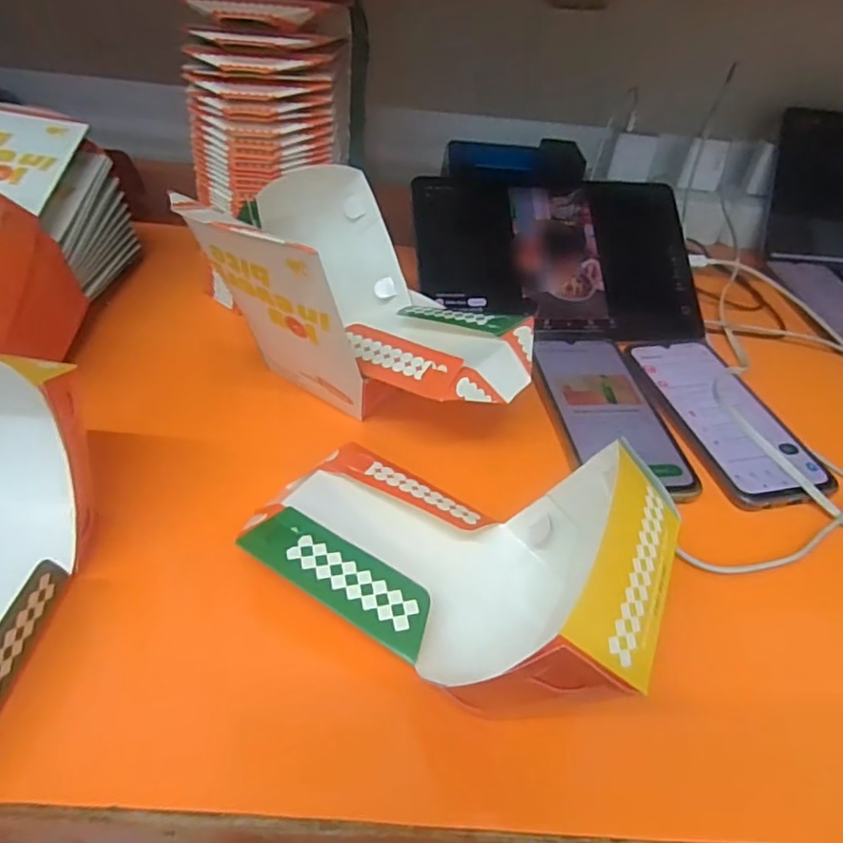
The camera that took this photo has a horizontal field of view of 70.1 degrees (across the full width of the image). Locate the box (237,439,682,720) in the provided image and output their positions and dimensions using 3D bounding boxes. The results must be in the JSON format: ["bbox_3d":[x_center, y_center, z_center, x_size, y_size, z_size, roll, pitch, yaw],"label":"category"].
[{"bbox_3d":[0.018,0.047,0.291,0.196,0.089,0.114,27,45,21],"label":"box"}]

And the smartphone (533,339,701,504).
[{"bbox_3d":[0.137,-0.009,0.451,0.087,0.014,0.166,-3,42,-10],"label":"smartphone"}]

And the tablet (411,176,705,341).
[{"bbox_3d":[0.122,-0.148,0.540,0.250,0.009,0.163,-1,75,-8],"label":"tablet"}]

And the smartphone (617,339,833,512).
[{"bbox_3d":[0.228,-0.011,0.456,0.084,0.011,0.173,-6,43,-14],"label":"smartphone"}]

